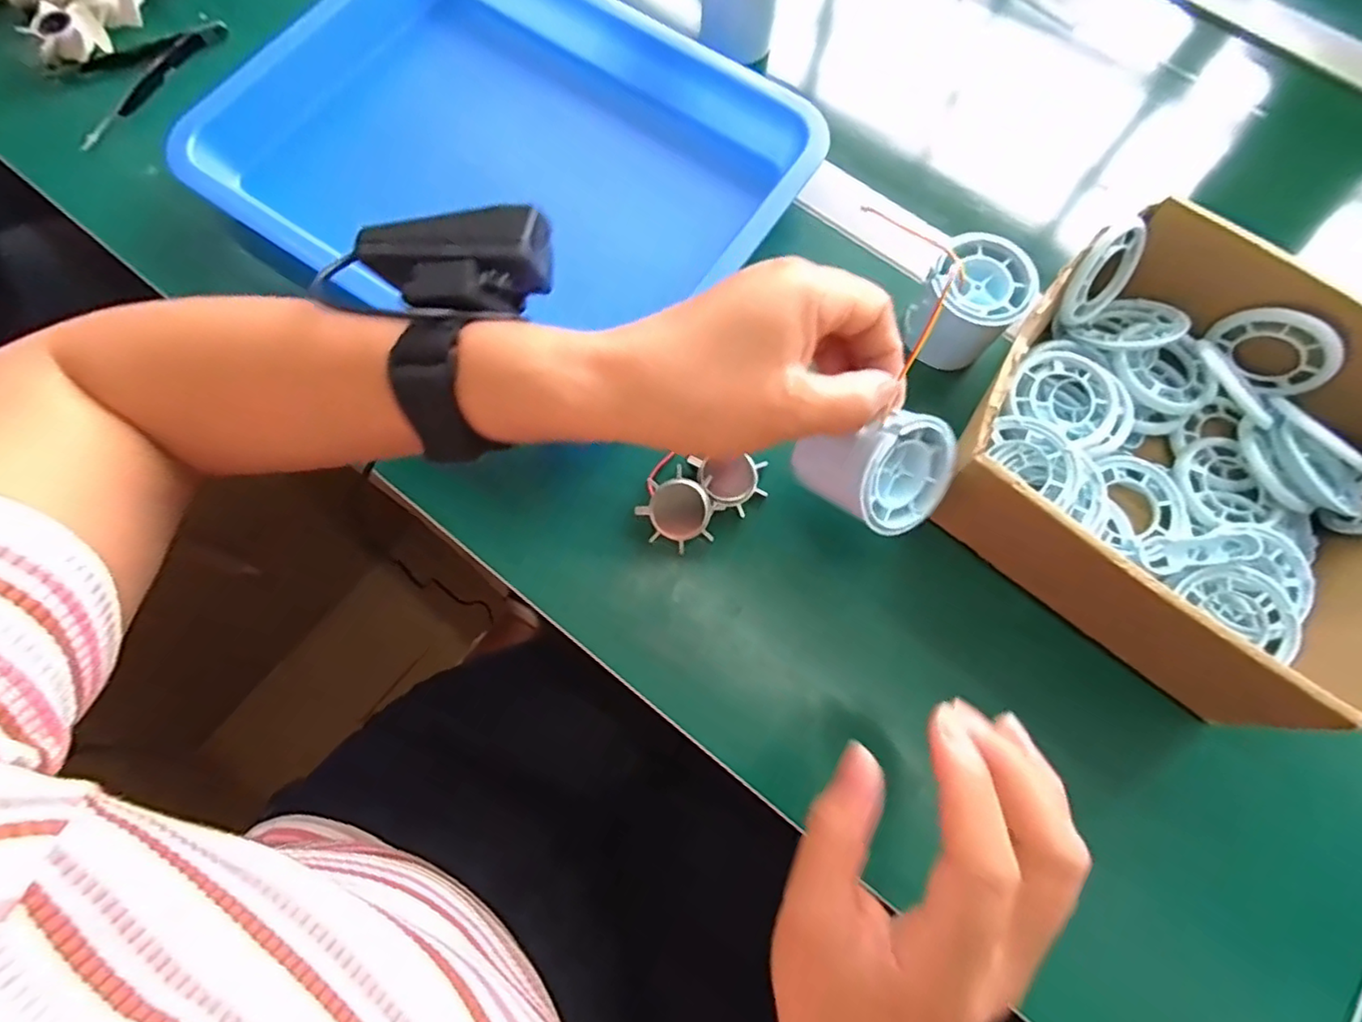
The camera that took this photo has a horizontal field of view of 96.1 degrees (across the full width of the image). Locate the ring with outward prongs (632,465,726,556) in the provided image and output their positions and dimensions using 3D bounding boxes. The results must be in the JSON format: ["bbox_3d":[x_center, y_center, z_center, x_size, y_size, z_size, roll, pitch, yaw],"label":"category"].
[{"bbox_3d":[0.000,-0.002,0.326,0.041,0.014,0.040,0,73,-1],"label":"ring with outward prongs"}]

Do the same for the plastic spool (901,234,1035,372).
[{"bbox_3d":[0.159,-0.117,0.345,0.054,0.050,0.054,40,77,10],"label":"plastic spool"}]

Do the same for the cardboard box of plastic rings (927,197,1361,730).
[{"bbox_3d":[0.261,-0.032,0.314,0.209,0.070,0.218,34,76,8],"label":"cardboard box of plastic rings"}]

